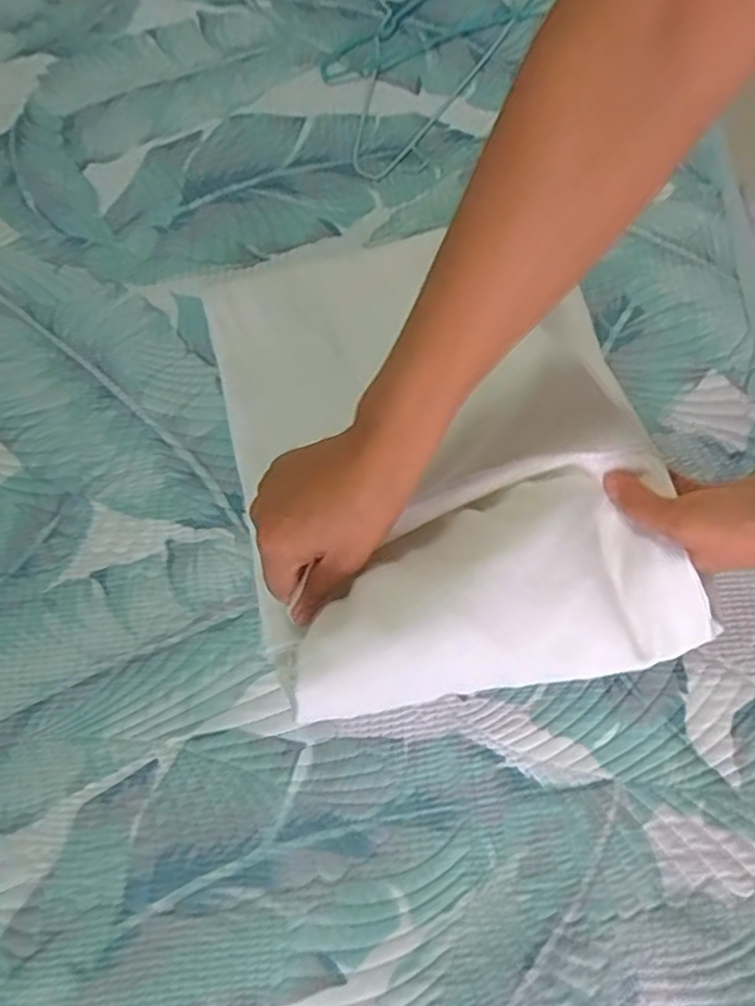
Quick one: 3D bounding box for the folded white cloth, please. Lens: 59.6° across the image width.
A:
[{"bbox_3d":[0.025,-0.059,0.450,0.259,0.117,0.377,-14,72,-3],"label":"folded white cloth"}]

